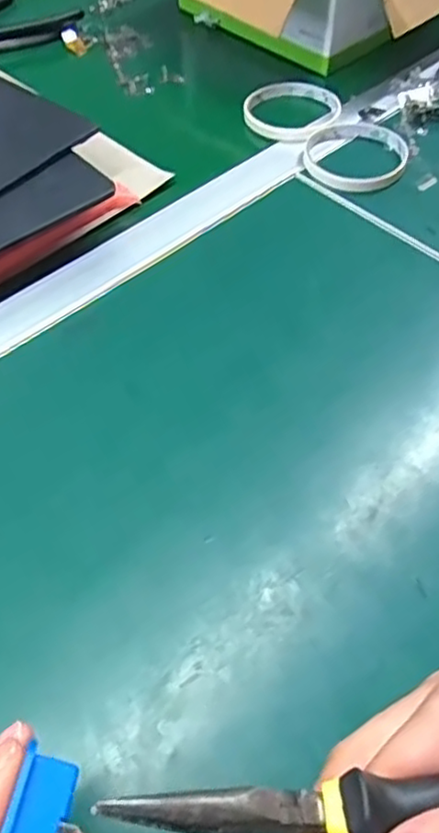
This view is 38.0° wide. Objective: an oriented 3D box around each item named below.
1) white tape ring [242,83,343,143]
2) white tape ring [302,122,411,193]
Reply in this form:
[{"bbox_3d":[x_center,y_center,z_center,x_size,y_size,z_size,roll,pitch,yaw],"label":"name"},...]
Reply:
[{"bbox_3d":[0.059,-0.270,0.560,0.080,0.008,0.080,0,54,1],"label":"white tape ring"},{"bbox_3d":[0.112,-0.214,0.522,0.079,0.011,0.082,0,54,1],"label":"white tape ring"}]

